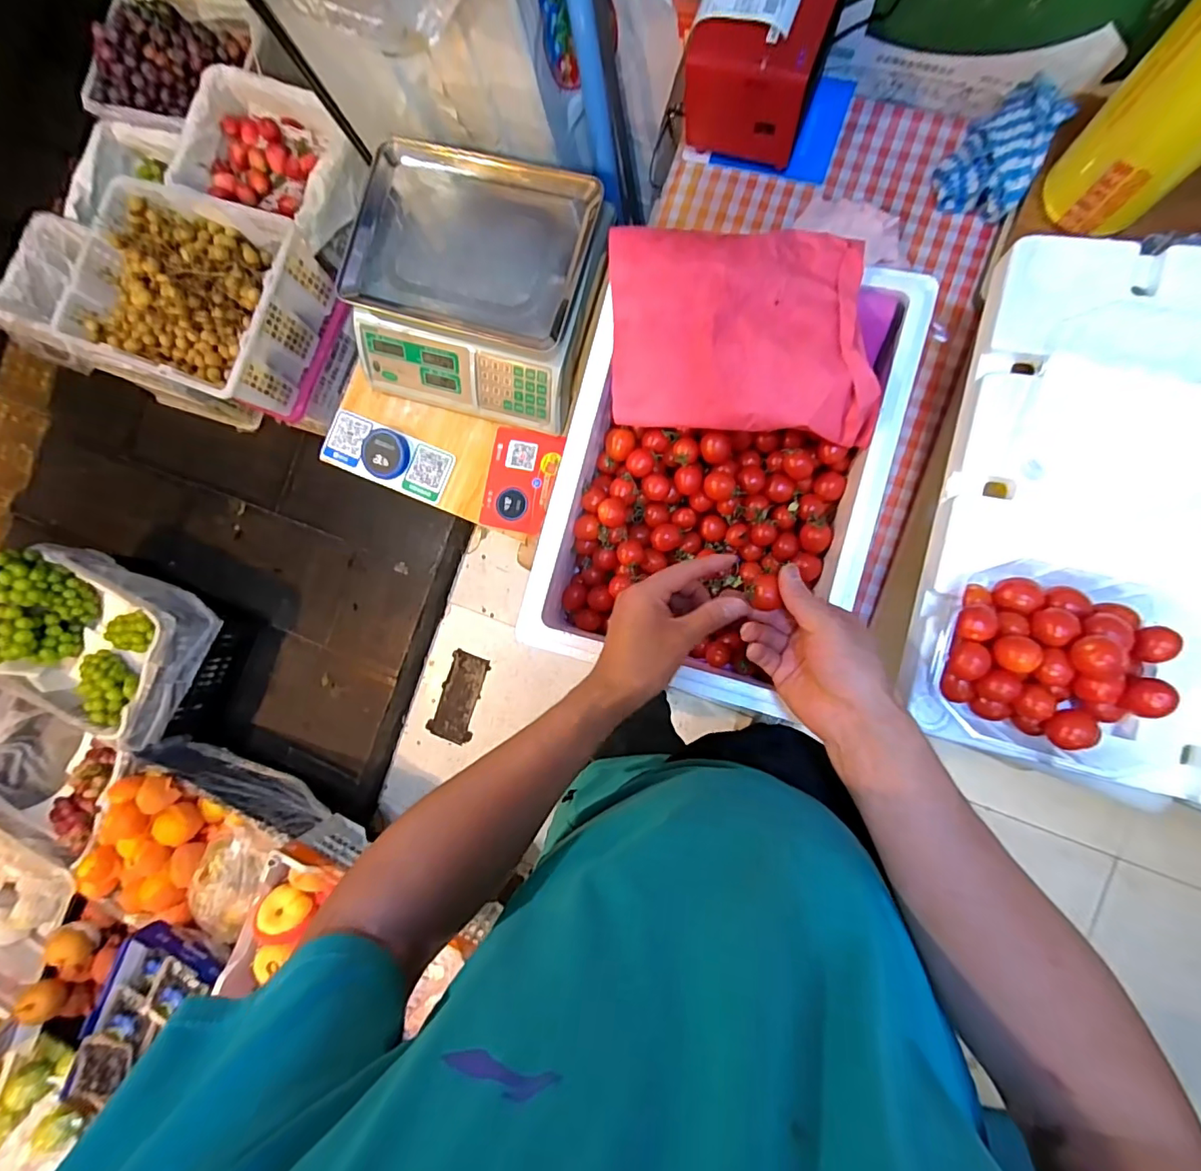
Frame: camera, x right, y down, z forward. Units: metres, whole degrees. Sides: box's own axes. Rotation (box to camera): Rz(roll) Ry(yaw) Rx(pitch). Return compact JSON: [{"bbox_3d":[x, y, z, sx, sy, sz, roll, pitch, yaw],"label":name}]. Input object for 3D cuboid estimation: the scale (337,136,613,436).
[{"bbox_3d":[-0.185,-0.439,0.775,0.368,0.119,0.336,18,91,10],"label":"scale"}]

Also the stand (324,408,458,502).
[{"bbox_3d":[-0.353,-0.213,0.871,0.223,0.024,0.088,22,91,10],"label":"stand"}]

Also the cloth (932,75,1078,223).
[{"bbox_3d":[0.423,-0.464,0.563,0.090,0.045,0.121,30,93,9],"label":"cloth"}]

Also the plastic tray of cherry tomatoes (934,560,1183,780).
[{"bbox_3d":[0.333,0.057,0.387,0.146,0.065,0.144,7,89,10],"label":"plastic tray of cherry tomatoes"}]

